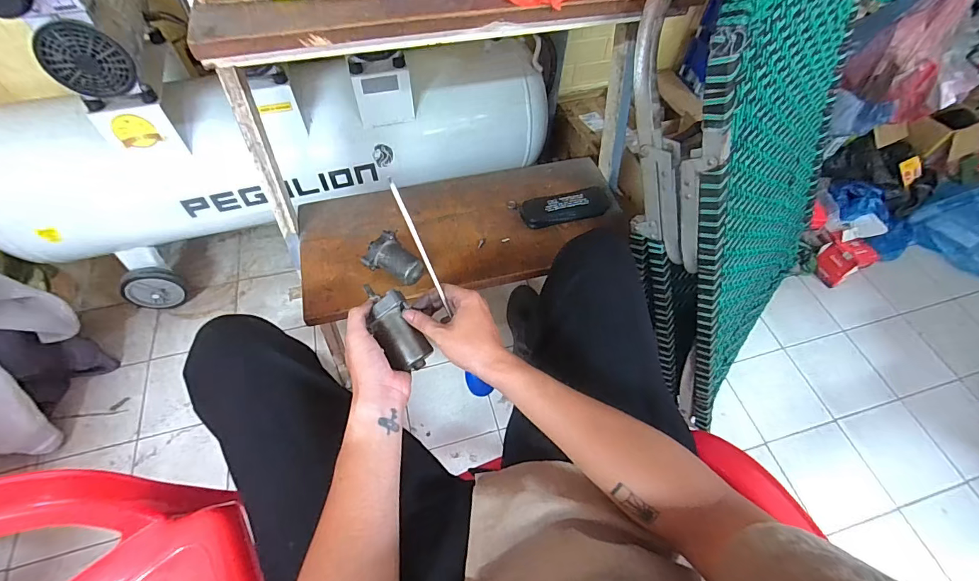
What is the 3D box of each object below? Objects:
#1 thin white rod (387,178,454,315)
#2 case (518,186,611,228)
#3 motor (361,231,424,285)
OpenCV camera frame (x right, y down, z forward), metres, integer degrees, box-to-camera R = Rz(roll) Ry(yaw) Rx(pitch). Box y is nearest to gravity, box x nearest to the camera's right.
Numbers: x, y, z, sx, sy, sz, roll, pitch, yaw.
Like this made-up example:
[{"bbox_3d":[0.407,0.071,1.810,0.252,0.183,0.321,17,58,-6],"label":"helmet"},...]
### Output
[{"bbox_3d":[-0.078,-0.048,0.477,0.006,0.164,0.007,-29,22,-20],"label":"thin white rod"},{"bbox_3d":[0.153,-0.161,0.823,0.178,0.030,0.058,-13,58,-11],"label":"case"},{"bbox_3d":[-0.163,-0.049,0.715,0.100,0.055,0.076,39,63,21],"label":"motor"}]

